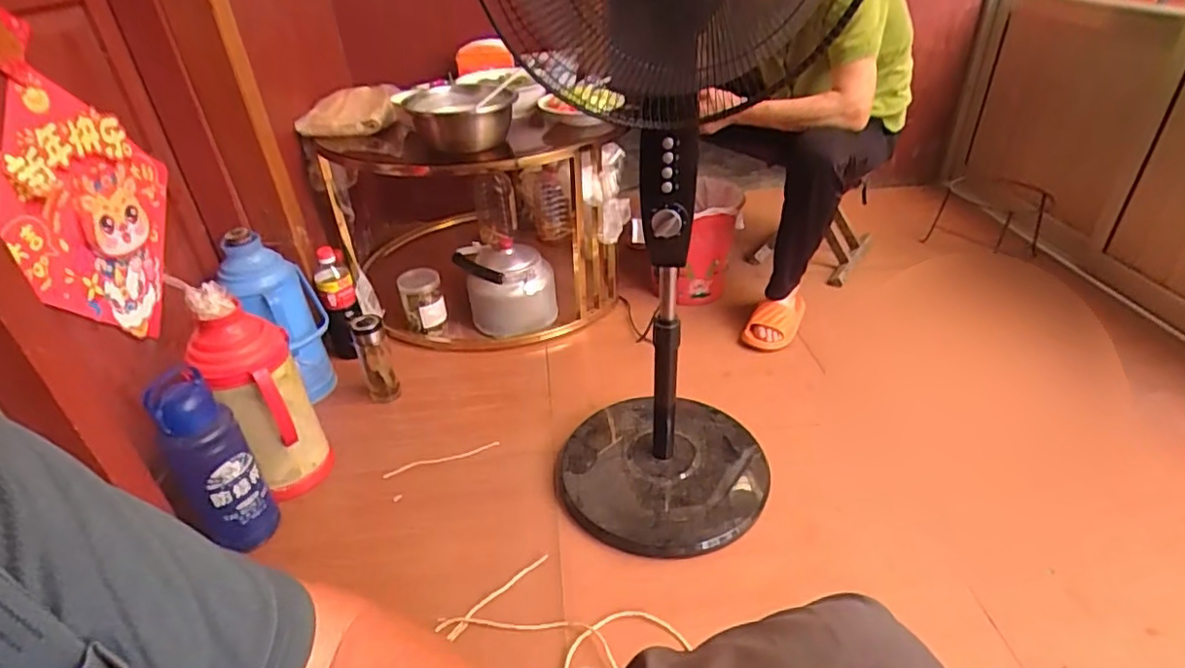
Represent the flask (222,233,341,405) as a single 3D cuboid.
[{"bbox_3d":[-0.599,-0.024,1.226,0.118,0.352,0.119,2,35,8],"label":"flask"}]

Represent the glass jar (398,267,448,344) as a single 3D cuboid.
[{"bbox_3d":[-0.393,-0.060,1.462,0.096,0.141,0.093,-14,36,-15],"label":"glass jar"}]

